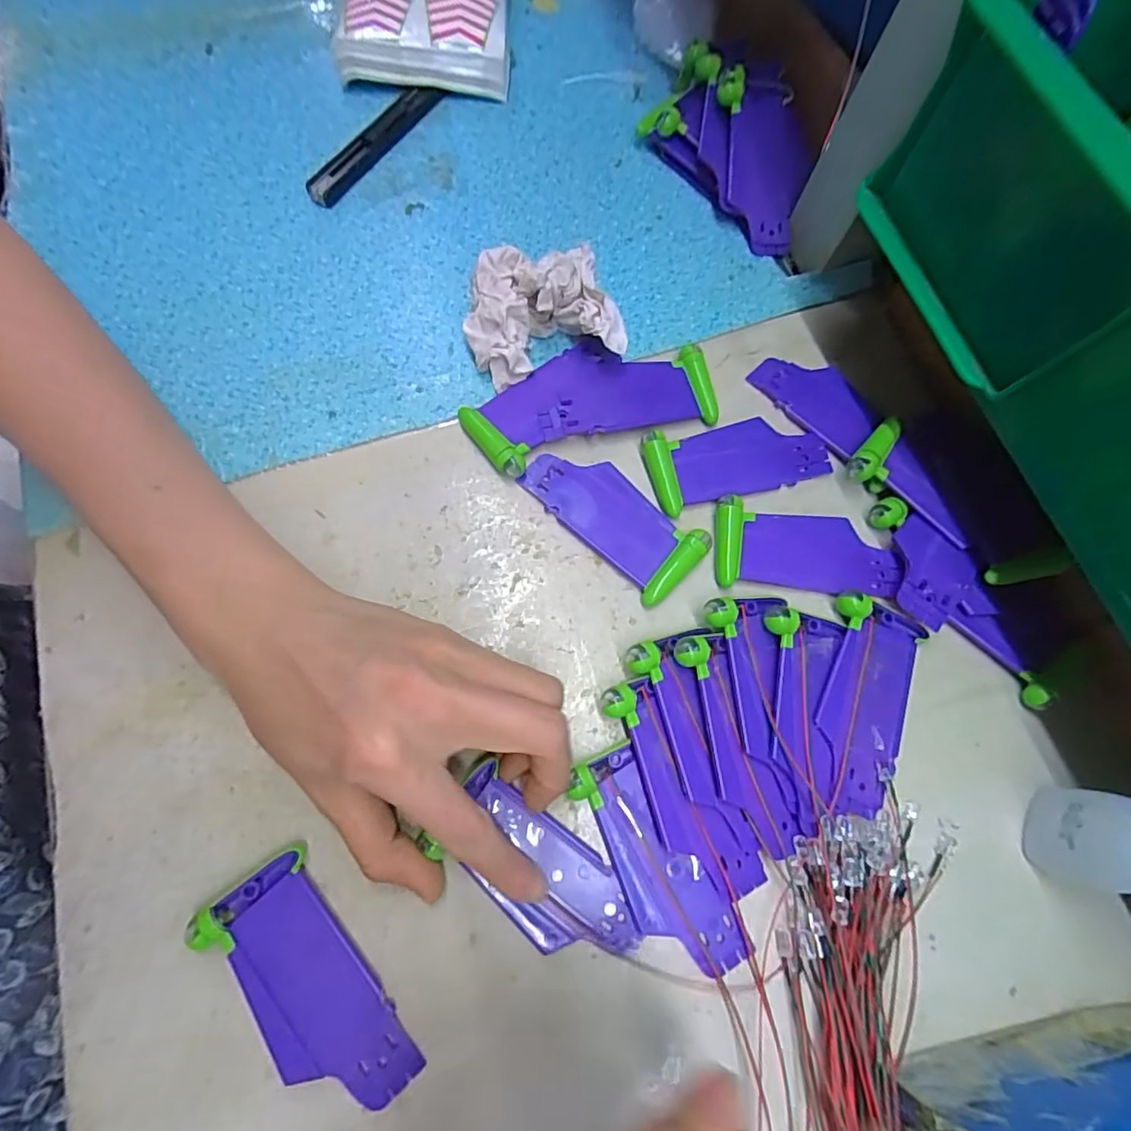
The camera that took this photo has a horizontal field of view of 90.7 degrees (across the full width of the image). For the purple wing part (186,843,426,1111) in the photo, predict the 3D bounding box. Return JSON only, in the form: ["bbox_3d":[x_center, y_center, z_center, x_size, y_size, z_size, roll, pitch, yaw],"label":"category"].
[{"bbox_3d":[-0.091,0.150,0.198,0.039,0.011,0.090,-40,79,-15],"label":"purple wing part"}]

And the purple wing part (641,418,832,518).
[{"bbox_3d":[0.085,-0.054,0.278,0.089,0.009,0.040,-16,74,-9],"label":"purple wing part"}]

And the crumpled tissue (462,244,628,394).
[{"bbox_3d":[-0.013,-0.124,0.276,0.074,0.036,0.062,-11,73,-7],"label":"crumpled tissue"}]

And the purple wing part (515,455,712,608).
[{"bbox_3d":[0.022,-0.024,0.264,0.089,0.008,0.038,43,74,9],"label":"purple wing part"}]

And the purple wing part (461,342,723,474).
[{"bbox_3d":[0.012,-0.085,0.280,0.123,0.011,0.056,-17,74,-9],"label":"purple wing part"}]

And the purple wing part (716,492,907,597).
[{"bbox_3d":[0.115,-0.008,0.264,0.088,0.011,0.039,5,72,-3],"label":"purple wing part"}]

